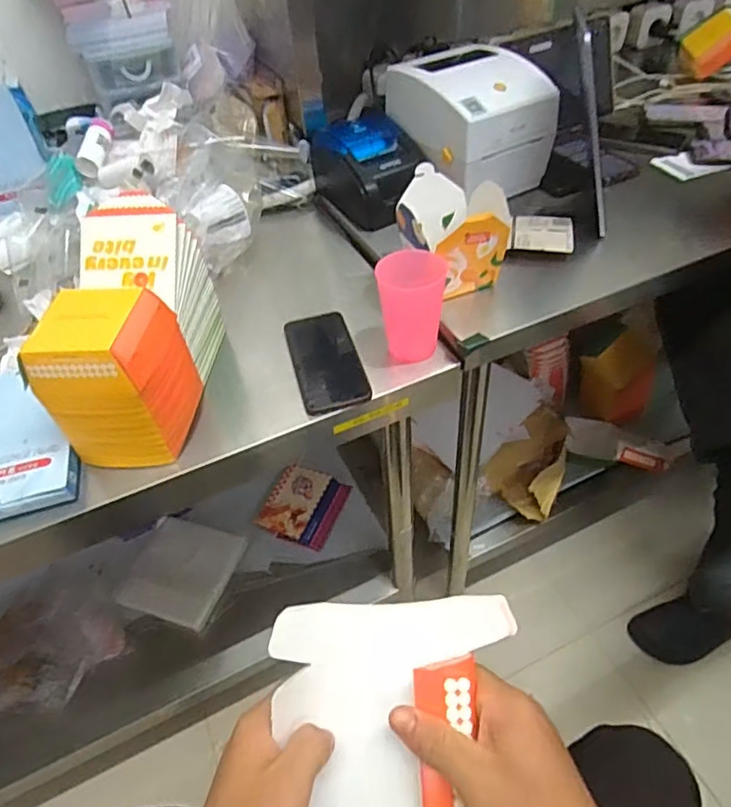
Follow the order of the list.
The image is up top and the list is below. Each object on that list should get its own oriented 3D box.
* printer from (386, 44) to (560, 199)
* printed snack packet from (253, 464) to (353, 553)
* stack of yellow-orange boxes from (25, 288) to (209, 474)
[{"bbox_3d":[0.156,-0.436,0.874,0.176,0.147,0.207,-27,49,-18],"label":"printer"},{"bbox_3d":[-0.134,0.225,1.260,0.158,0.026,0.177,25,55,7],"label":"printed snack packet"},{"bbox_3d":[-0.251,-0.022,0.584,0.121,0.163,0.105,0,46,7],"label":"stack of yellow-orange boxes"}]

